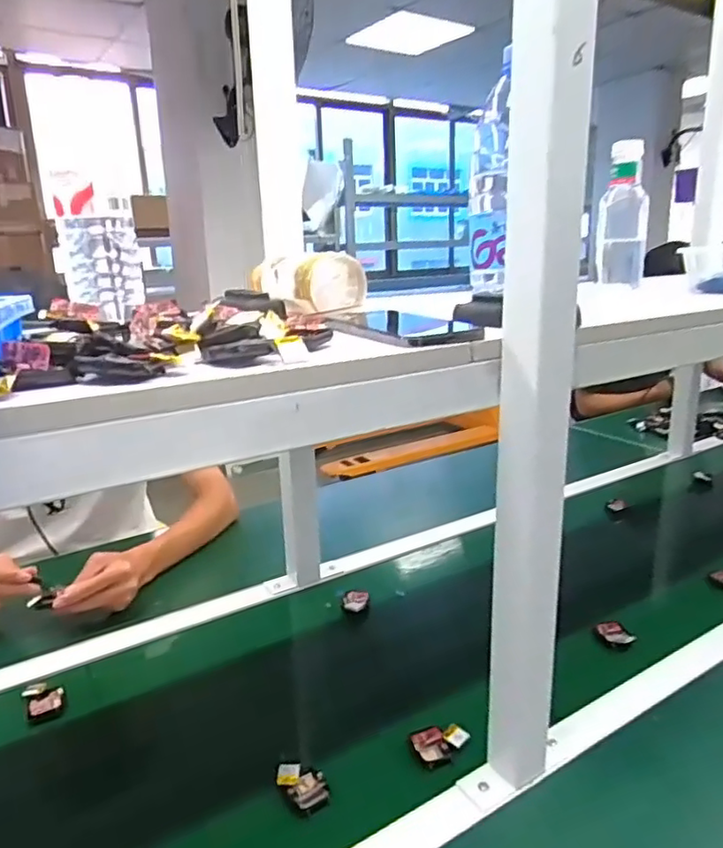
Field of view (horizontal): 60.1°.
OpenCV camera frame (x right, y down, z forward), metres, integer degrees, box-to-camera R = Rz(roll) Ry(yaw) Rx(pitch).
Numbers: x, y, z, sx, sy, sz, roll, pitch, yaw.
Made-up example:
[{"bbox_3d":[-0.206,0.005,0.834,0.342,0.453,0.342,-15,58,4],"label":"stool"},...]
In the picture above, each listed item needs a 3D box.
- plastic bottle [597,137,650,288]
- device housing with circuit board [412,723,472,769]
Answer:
[{"bbox_3d":[0.377,-0.299,0.900,0.069,0.188,0.077,5,18,21],"label":"plastic bottle"},{"bbox_3d":[0.079,0.323,0.635,0.050,0.019,0.040,-10,19,-27],"label":"device housing with circuit board"}]

